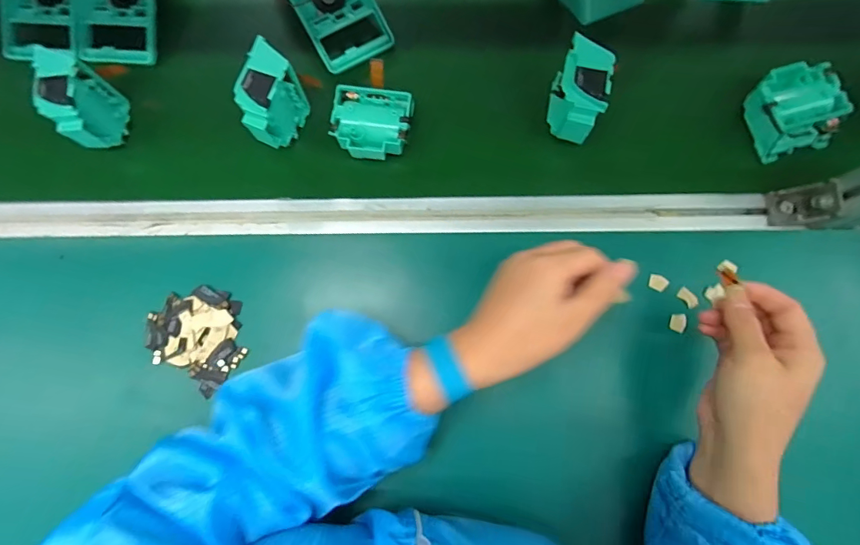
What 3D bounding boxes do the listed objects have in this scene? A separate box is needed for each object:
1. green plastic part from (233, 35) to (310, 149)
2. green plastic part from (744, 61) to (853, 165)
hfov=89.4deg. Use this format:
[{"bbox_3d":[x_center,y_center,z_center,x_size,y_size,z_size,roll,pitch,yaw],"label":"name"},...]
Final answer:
[{"bbox_3d":[-0.154,-0.168,0.422,0.040,0.070,0.077,22,80,5],"label":"green plastic part"},{"bbox_3d":[0.360,-0.160,0.433,0.081,0.044,0.081,-2,76,6],"label":"green plastic part"}]

